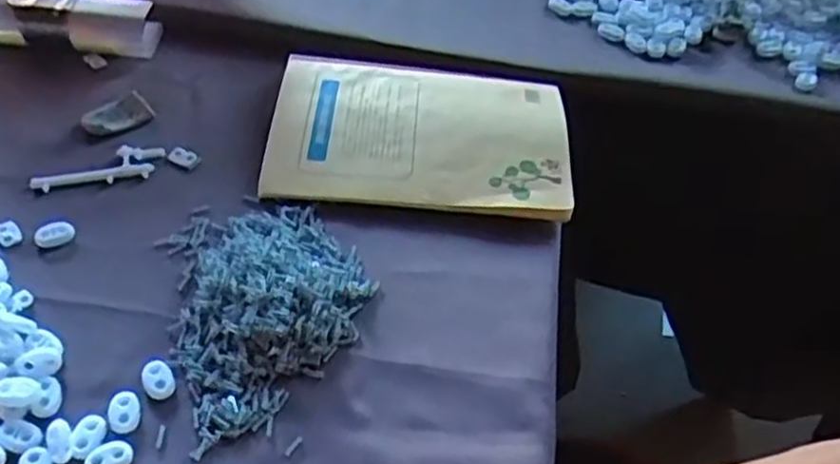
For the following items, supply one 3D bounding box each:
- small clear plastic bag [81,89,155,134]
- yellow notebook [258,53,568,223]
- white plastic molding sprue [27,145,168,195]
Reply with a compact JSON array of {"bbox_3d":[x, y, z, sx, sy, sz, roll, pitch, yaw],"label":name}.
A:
[{"bbox_3d":[-0.216,-0.083,0.538,0.046,0.010,0.026,-30,57,-27],"label":"small clear plastic bag"},{"bbox_3d":[0.000,-0.071,0.537,0.206,0.022,0.134,6,48,1],"label":"yellow notebook"},{"bbox_3d":[-0.215,-0.043,0.507,0.084,0.007,0.028,-15,51,-17],"label":"white plastic molding sprue"}]

